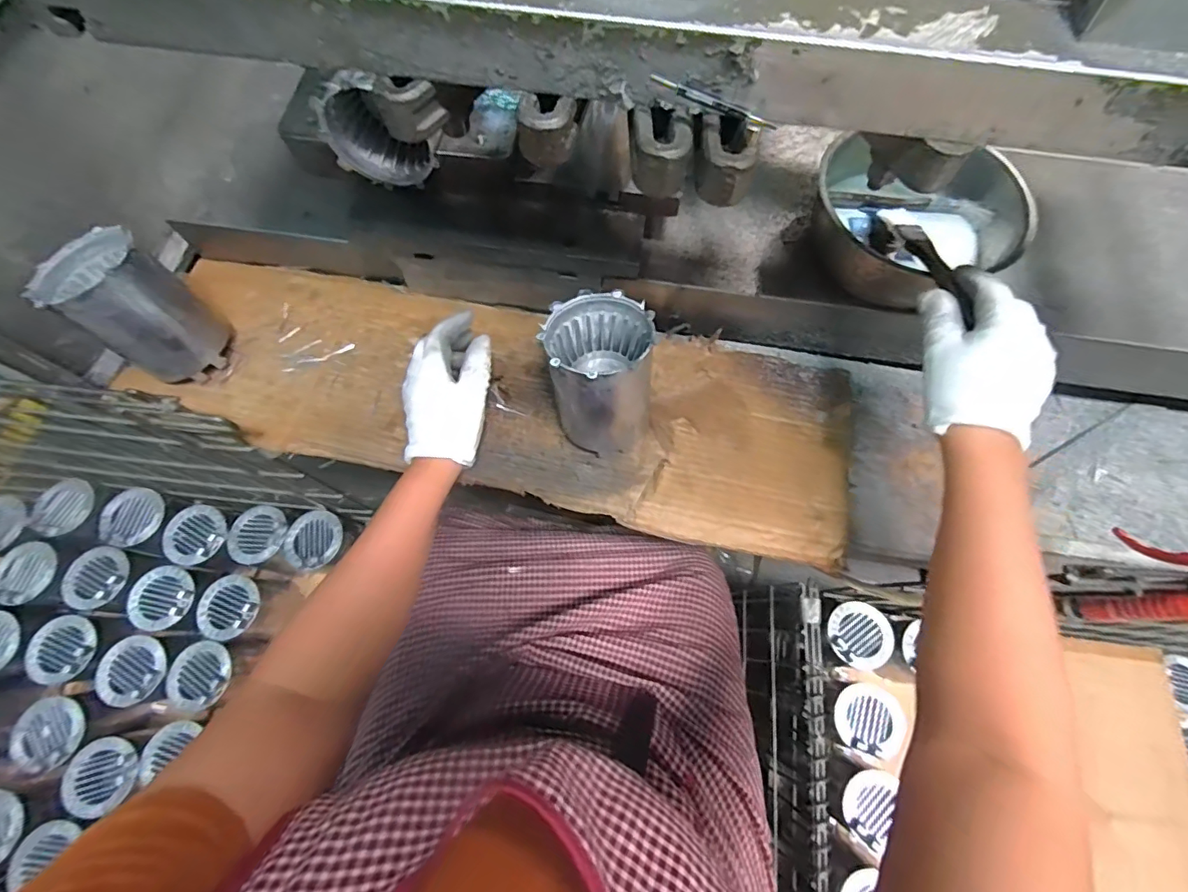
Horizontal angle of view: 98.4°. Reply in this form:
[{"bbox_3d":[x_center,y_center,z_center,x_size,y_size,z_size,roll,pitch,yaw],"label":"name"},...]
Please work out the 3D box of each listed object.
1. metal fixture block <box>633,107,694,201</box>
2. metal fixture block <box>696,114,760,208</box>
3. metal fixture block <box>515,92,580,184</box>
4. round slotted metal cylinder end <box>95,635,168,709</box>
[{"bbox_3d":[0.037,-0.161,0.285,0.031,0.026,0.034,6,70,1],"label":"metal fixture block"},{"bbox_3d":[0.072,-0.155,0.280,0.030,0.028,0.034,13,70,4],"label":"metal fixture block"},{"bbox_3d":[-0.027,-0.173,0.290,0.028,0.031,0.031,12,70,4],"label":"metal fixture block"},{"bbox_3d":[-0.630,0.304,0.698,0.094,0.037,0.084,31,73,10],"label":"round slotted metal cylinder end"}]

